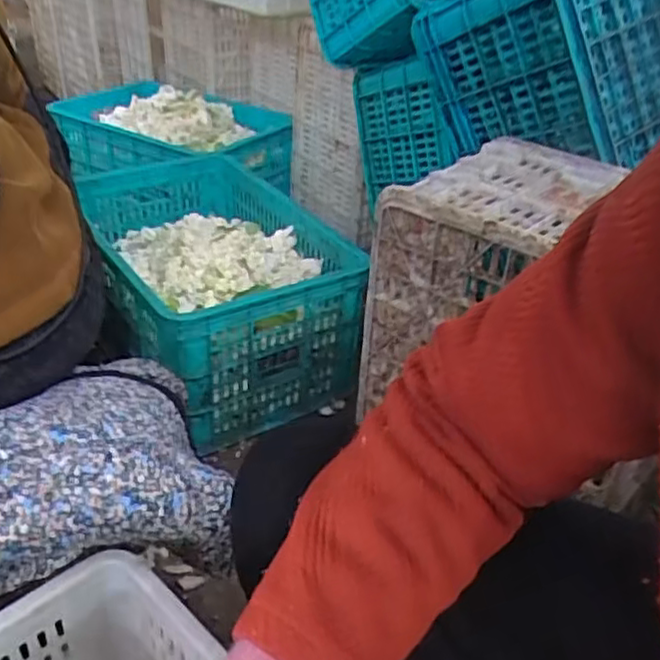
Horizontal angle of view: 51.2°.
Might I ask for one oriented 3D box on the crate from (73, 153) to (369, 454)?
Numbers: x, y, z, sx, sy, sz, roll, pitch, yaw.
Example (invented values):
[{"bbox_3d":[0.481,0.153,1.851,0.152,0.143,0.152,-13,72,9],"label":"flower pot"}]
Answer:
[{"bbox_3d":[-0.216,-0.109,1.293,0.398,0.256,0.623,-16,39,-26],"label":"crate"}]

